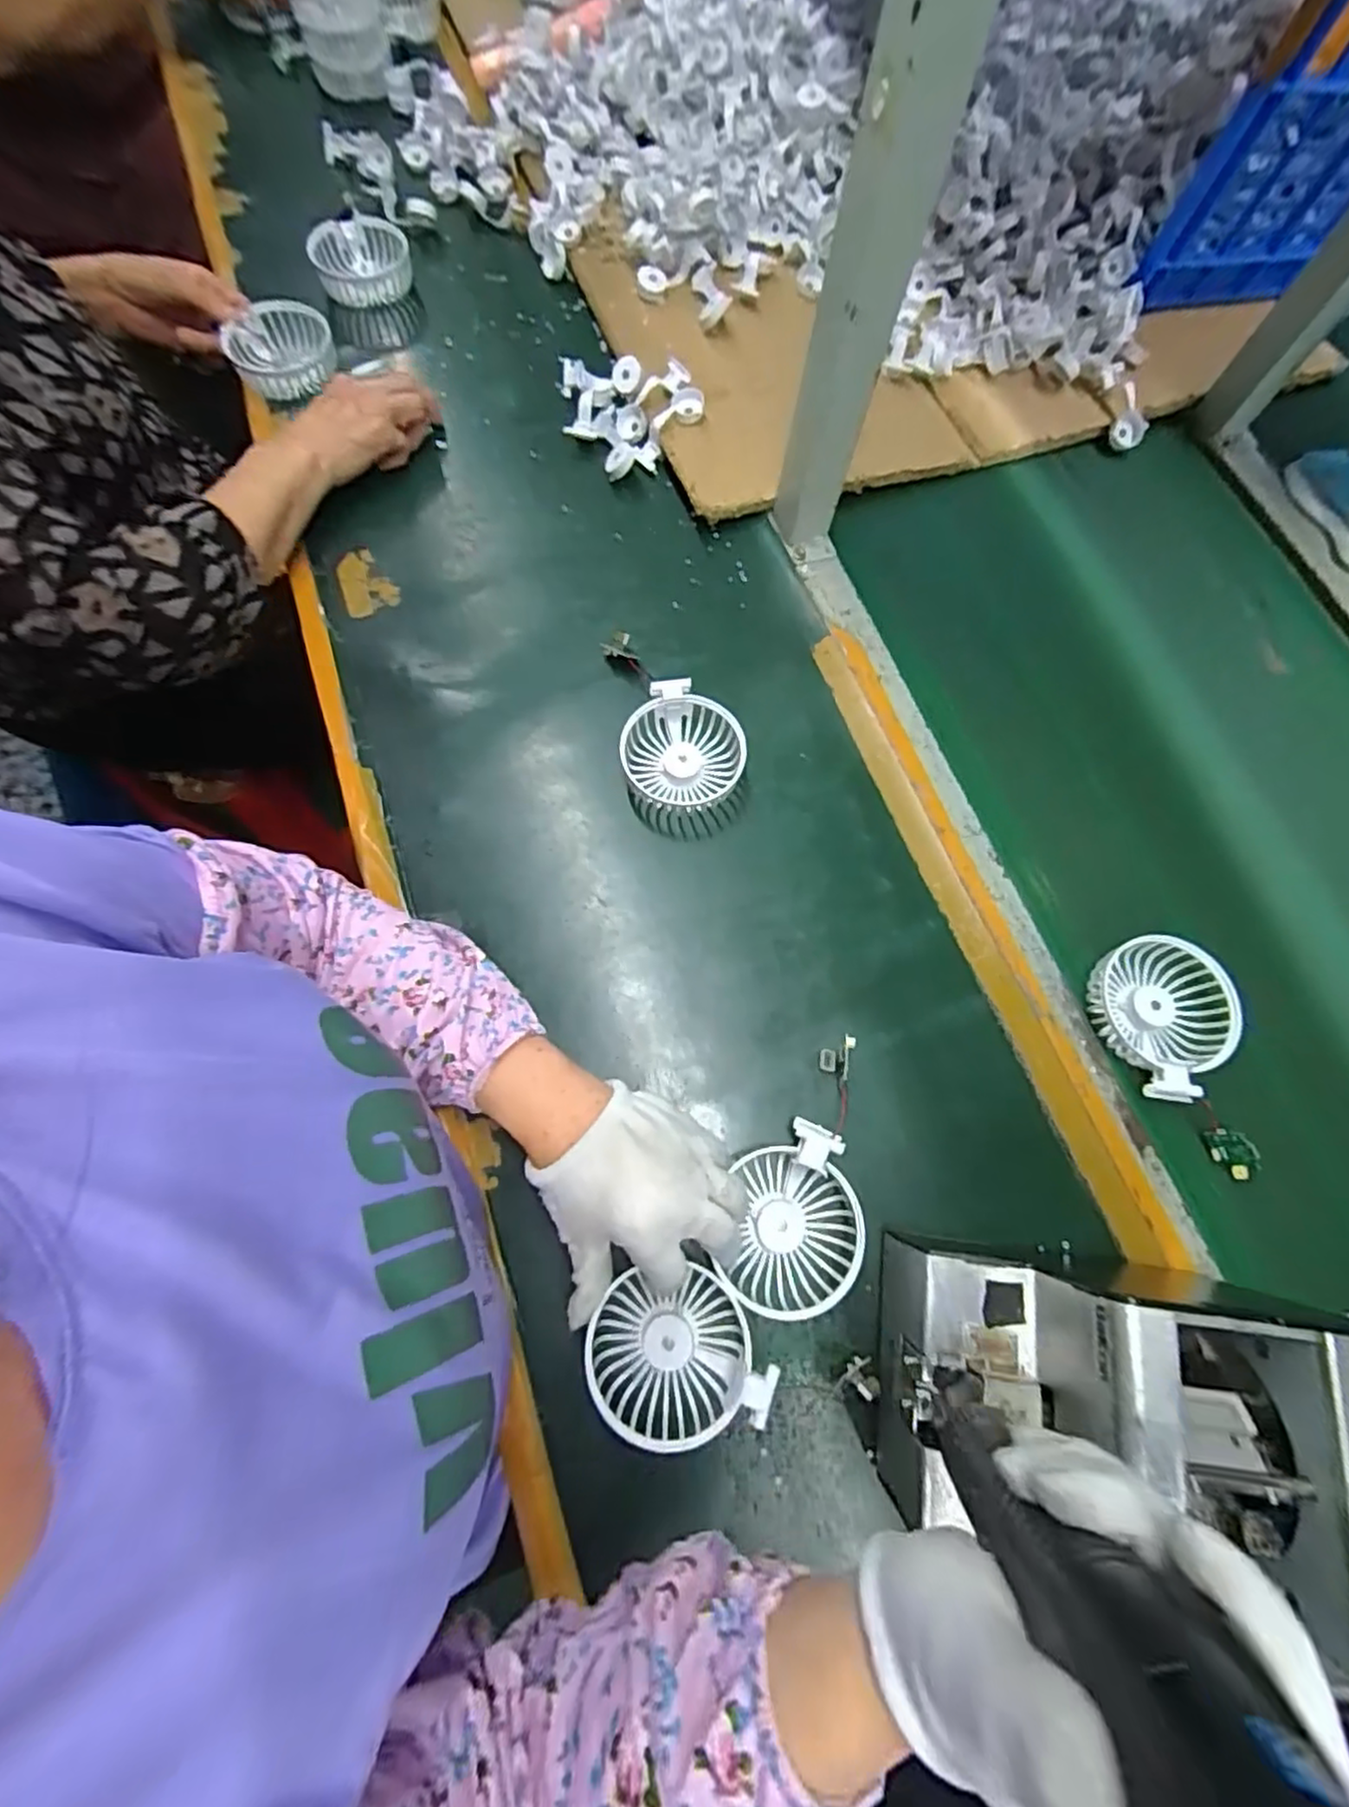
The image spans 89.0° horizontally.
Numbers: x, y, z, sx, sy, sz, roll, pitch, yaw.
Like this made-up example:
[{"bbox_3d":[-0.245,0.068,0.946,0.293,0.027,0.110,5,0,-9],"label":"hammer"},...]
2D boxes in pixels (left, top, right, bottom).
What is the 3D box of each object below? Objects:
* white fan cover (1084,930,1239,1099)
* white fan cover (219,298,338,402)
[{"bbox_3d":[0.330,0.074,0.461,0.082,0.027,0.098,-17,73,-7],"label":"white fan cover"},{"bbox_3d":[-0.336,-0.473,0.589,0.080,0.031,0.075,-10,72,-5],"label":"white fan cover"}]

